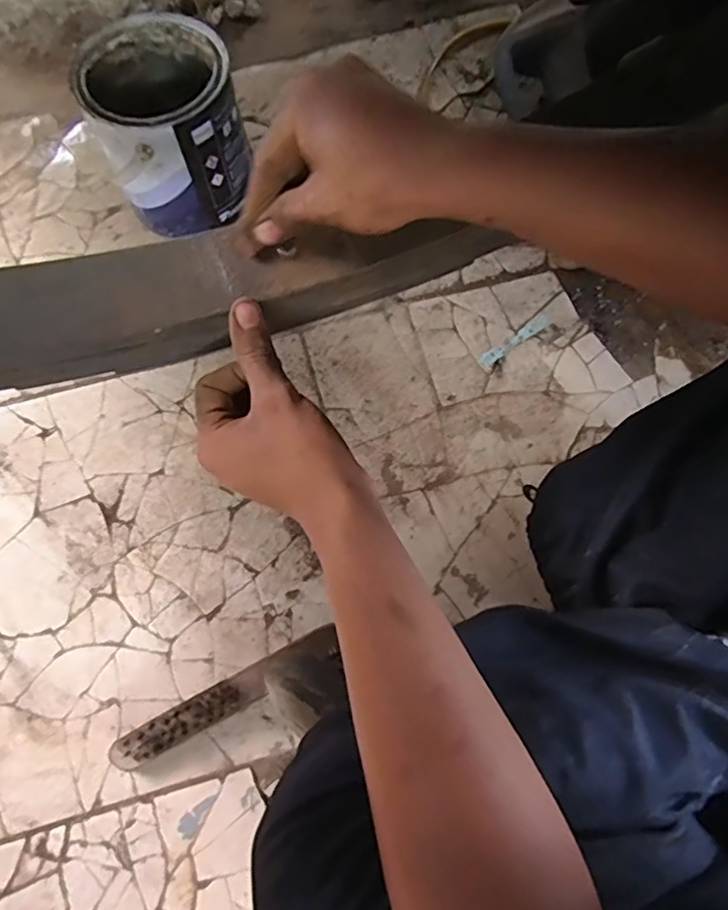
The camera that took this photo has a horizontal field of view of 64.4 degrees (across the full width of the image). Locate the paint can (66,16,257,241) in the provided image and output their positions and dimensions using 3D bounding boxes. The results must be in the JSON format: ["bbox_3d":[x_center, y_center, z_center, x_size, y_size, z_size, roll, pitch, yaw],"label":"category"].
[{"bbox_3d":[-0.208,-0.350,0.636,0.146,0.156,0.156,-23,72,-7],"label":"paint can"}]

